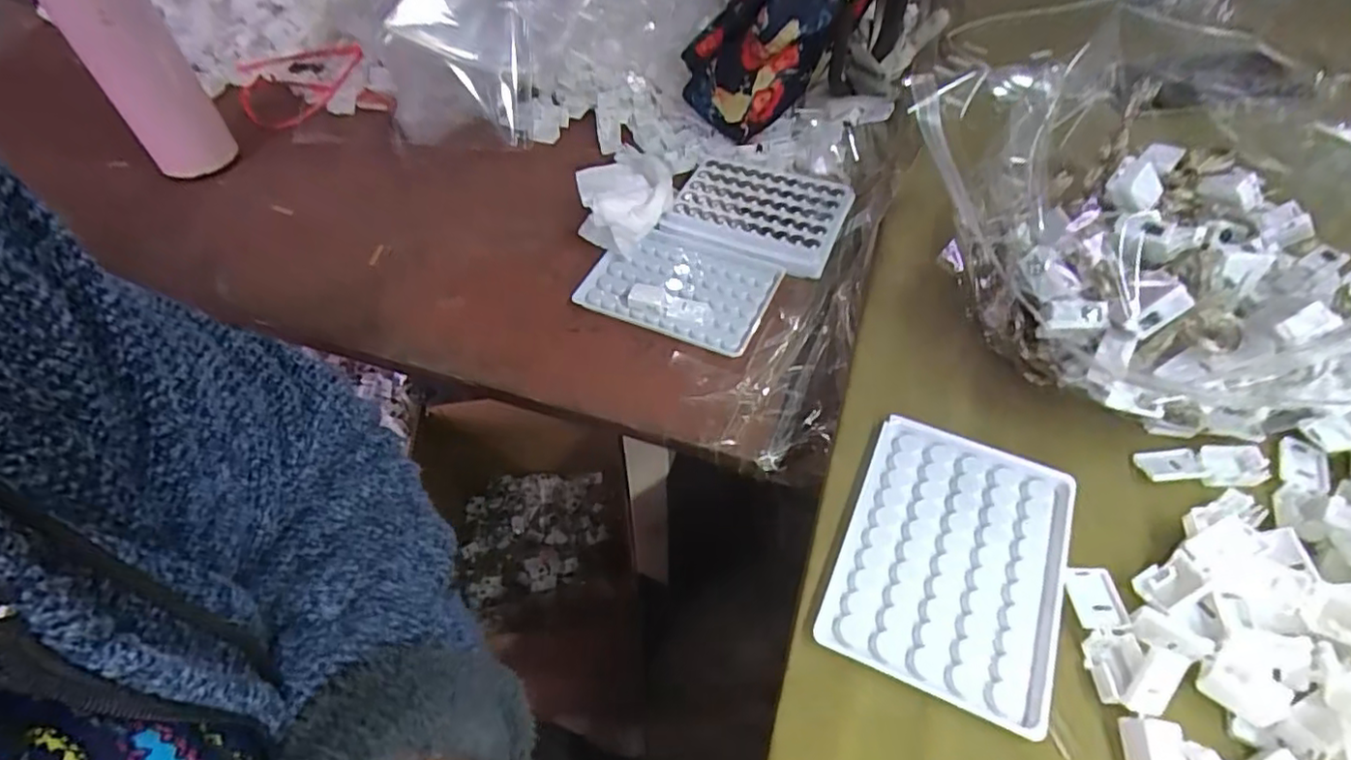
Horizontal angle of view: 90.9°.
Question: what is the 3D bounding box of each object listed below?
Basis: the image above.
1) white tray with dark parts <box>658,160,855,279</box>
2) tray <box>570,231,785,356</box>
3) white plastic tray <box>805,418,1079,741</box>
[{"bbox_3d":[0.064,-0.131,0.504,0.124,0.011,0.092,19,55,16],"label":"white tray with dark parts"},{"bbox_3d":[0.003,-0.070,0.474,0.127,0.014,0.086,18,55,15],"label":"tray"},{"bbox_3d":[0.128,0.080,0.306,0.092,0.006,0.128,20,56,16],"label":"white plastic tray"}]

